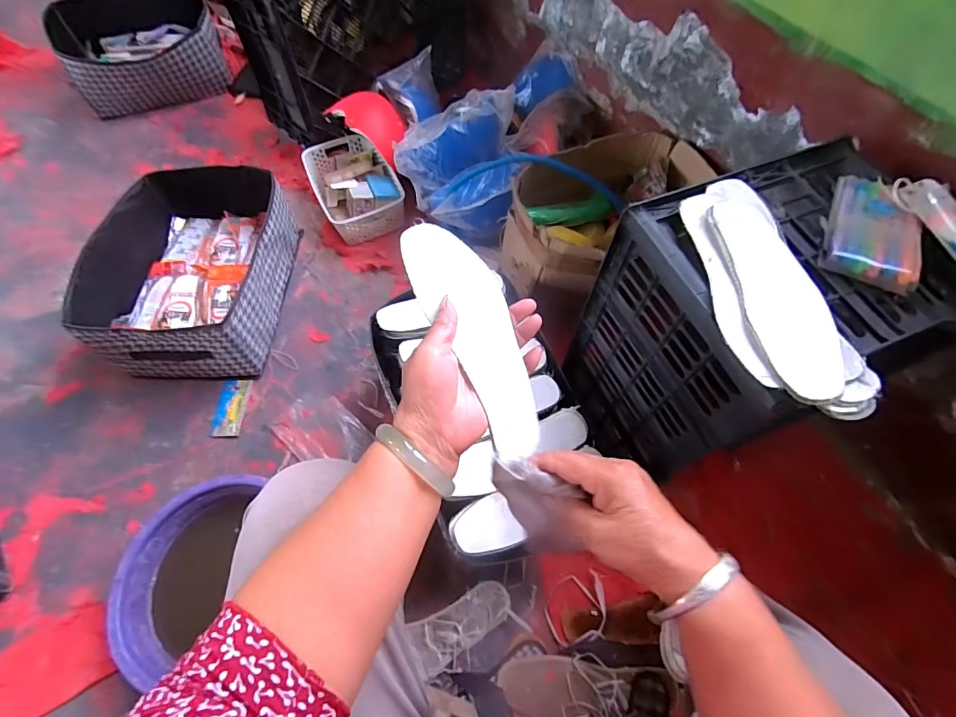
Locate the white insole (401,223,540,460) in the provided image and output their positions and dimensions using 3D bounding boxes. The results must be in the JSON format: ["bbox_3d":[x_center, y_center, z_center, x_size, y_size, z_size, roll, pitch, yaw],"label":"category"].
[{"bbox_3d":[0.001,-0.020,0.370,0.067,0.022,0.215,-24,86,-13],"label":"white insole"}]

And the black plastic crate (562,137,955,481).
[{"bbox_3d":[0.354,-0.020,0.643,0.314,0.417,0.266,-19,64,-11],"label":"black plastic crate"}]

